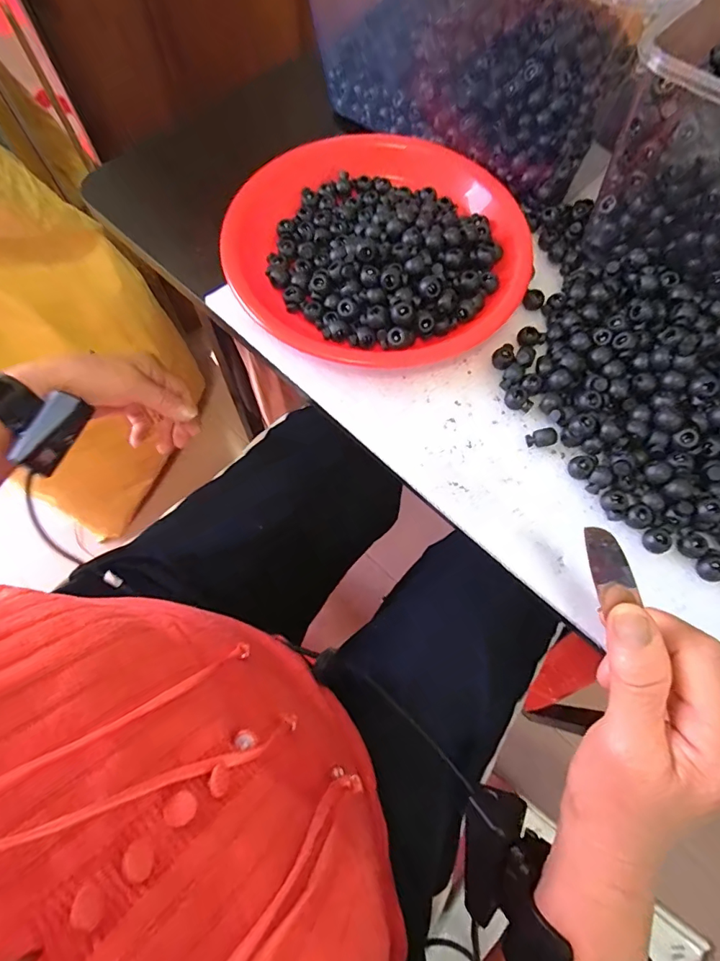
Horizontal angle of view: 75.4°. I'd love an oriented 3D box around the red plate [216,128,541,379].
[{"bbox_3d":[0.017,-0.184,0.358,0.217,0.026,0.229,1,69,-1],"label":"red plate"}]

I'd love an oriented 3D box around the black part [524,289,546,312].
[{"bbox_3d":[0.134,-0.139,0.358,0.015,0.012,0.011,20,70,6],"label":"black part"}]

